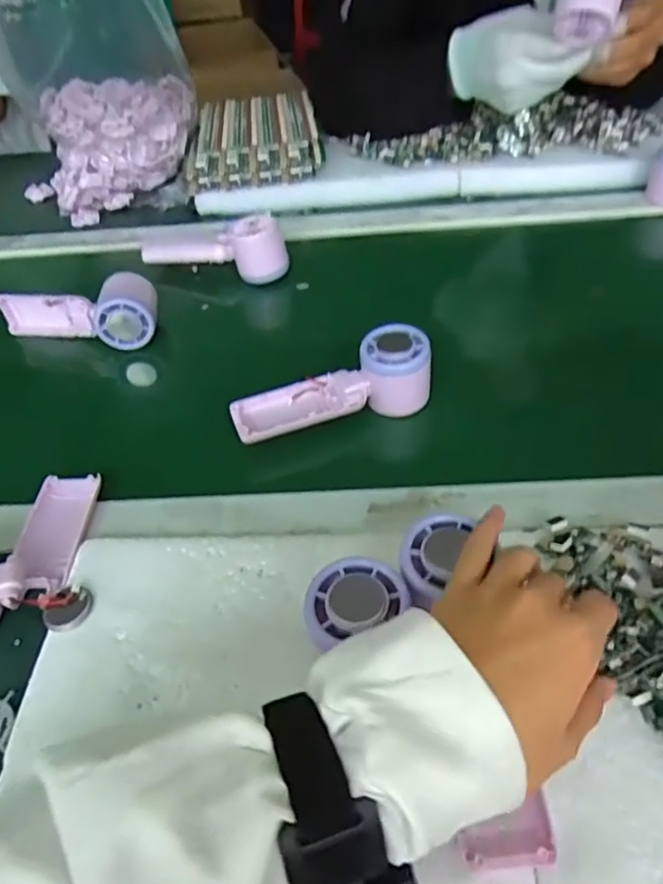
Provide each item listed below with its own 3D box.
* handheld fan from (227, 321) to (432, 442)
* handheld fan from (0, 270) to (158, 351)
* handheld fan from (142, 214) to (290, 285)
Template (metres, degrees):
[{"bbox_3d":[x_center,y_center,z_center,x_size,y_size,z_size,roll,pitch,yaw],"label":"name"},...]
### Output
[{"bbox_3d":[0.000,-0.043,0.508,0.162,0.055,0.050,-18,48,-10],"label":"handheld fan"},{"bbox_3d":[-0.252,-0.135,0.626,0.163,0.055,0.061,8,49,14],"label":"handheld fan"},{"bbox_3d":[-0.132,-0.213,0.689,0.173,0.064,0.046,11,50,17],"label":"handheld fan"}]

